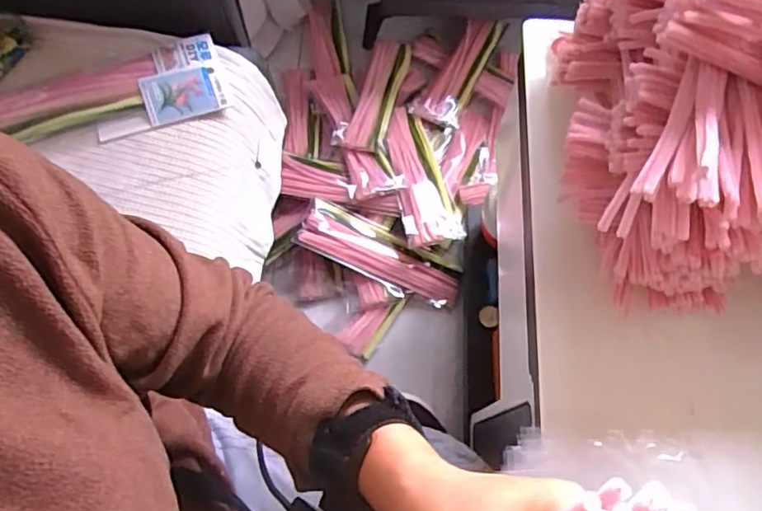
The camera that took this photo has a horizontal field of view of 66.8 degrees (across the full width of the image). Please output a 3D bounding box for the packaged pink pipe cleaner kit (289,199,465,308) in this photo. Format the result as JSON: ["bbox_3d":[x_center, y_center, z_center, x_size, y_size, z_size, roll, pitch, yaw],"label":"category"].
[{"bbox_3d":[0.001,0.003,1.025,0.293,0.024,0.094,25,72,-5],"label":"packaged pink pipe cleaner kit"}]

